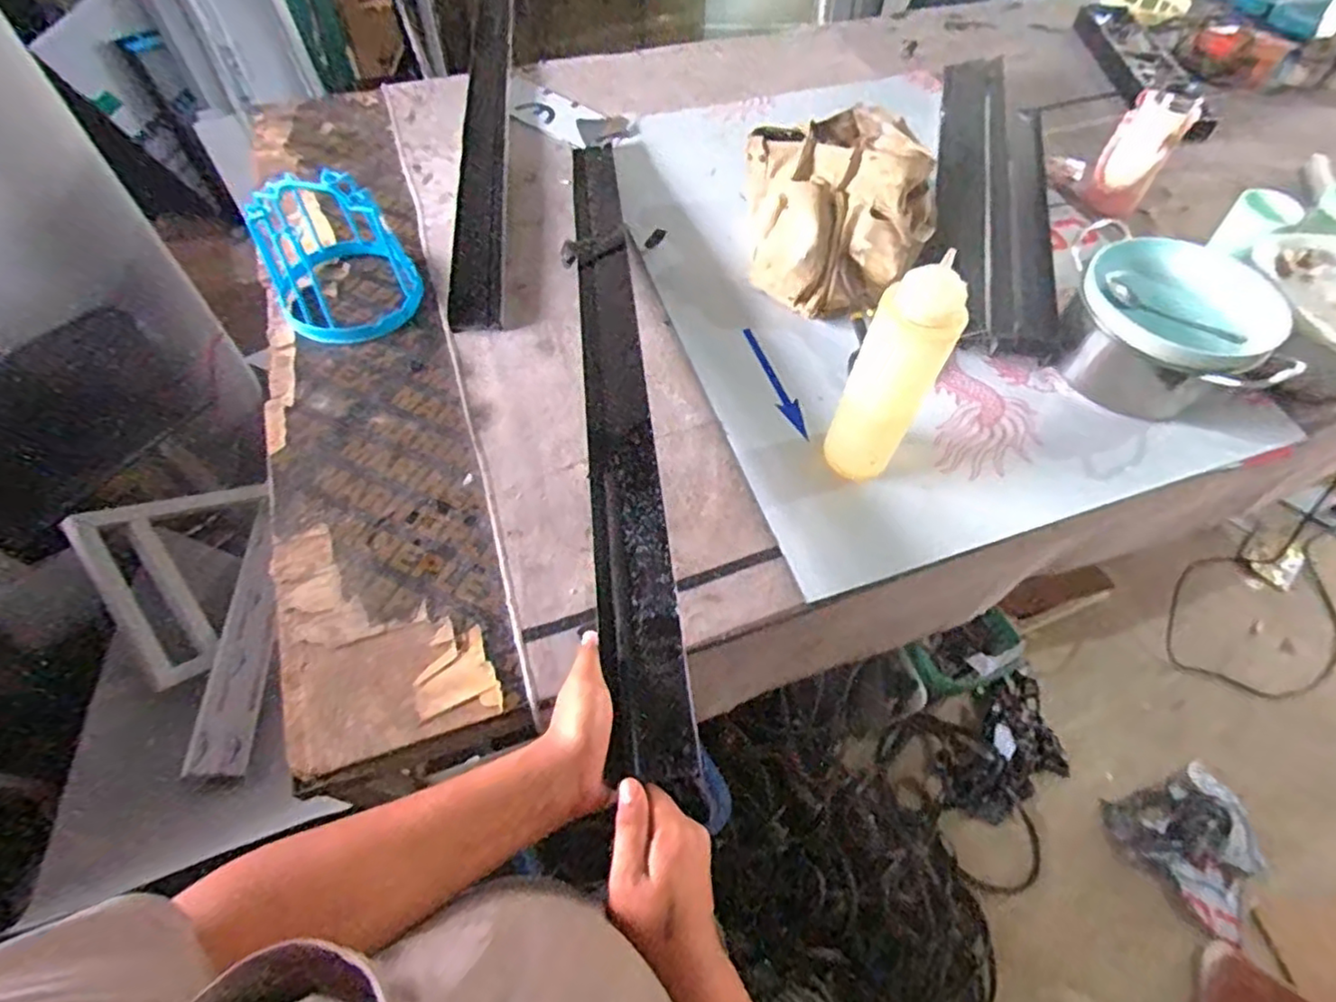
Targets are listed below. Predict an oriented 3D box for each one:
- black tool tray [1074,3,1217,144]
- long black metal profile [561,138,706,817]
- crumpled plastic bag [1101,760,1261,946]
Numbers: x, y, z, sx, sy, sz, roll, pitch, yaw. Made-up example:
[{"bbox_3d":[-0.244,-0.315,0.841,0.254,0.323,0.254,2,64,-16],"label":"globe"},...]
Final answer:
[{"bbox_3d":[0.943,-0.860,1.306,0.108,0.051,0.467,-4,59,-5],"label":"black tool tray"},{"bbox_3d":[-0.064,-0.174,0.772,0.076,0.026,0.982,-4,52,-6],"label":"long black metal profile"},{"bbox_3d":[1.068,0.710,1.301,0.257,0.085,0.288,-15,61,-12],"label":"crumpled plastic bag"}]

